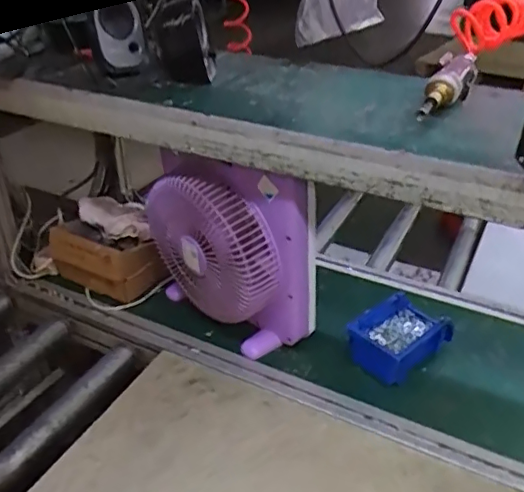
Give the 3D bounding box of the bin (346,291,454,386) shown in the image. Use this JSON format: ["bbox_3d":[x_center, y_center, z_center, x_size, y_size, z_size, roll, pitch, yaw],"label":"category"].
[{"bbox_3d":[0.219,0.147,0.892,0.160,0.071,0.108,-27,41,-36],"label":"bin"}]

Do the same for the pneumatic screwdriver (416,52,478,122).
[{"bbox_3d":[0.242,-0.206,0.724,0.049,0.039,0.213,14,35,21],"label":"pneumatic screwdriver"}]

